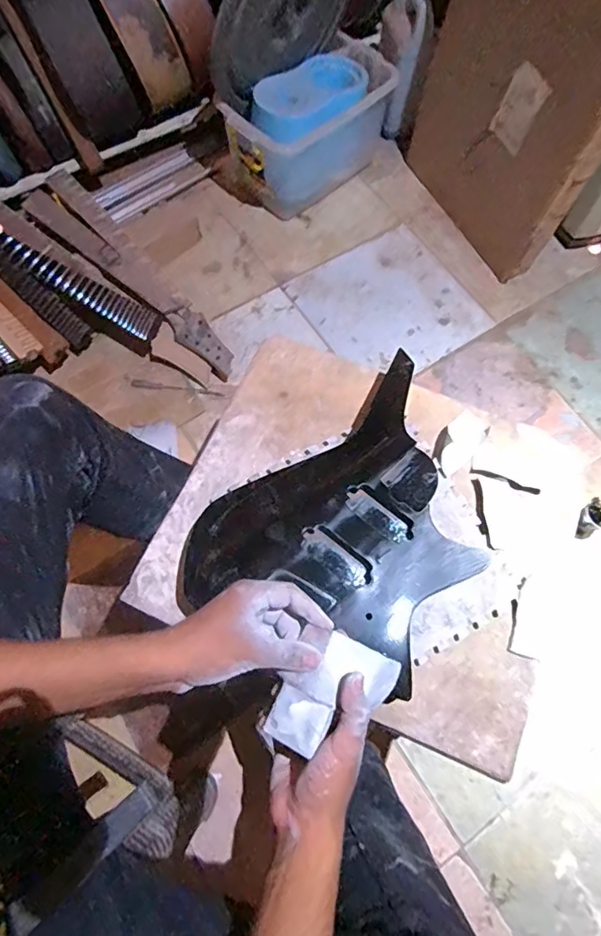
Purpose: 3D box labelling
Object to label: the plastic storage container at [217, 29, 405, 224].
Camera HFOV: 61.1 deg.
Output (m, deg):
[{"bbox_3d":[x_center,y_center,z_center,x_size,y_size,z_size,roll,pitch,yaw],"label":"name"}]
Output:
[{"bbox_3d":[0.044,-0.896,1.350,0.459,0.227,0.211,-41,77,-14],"label":"plastic storage container"}]

